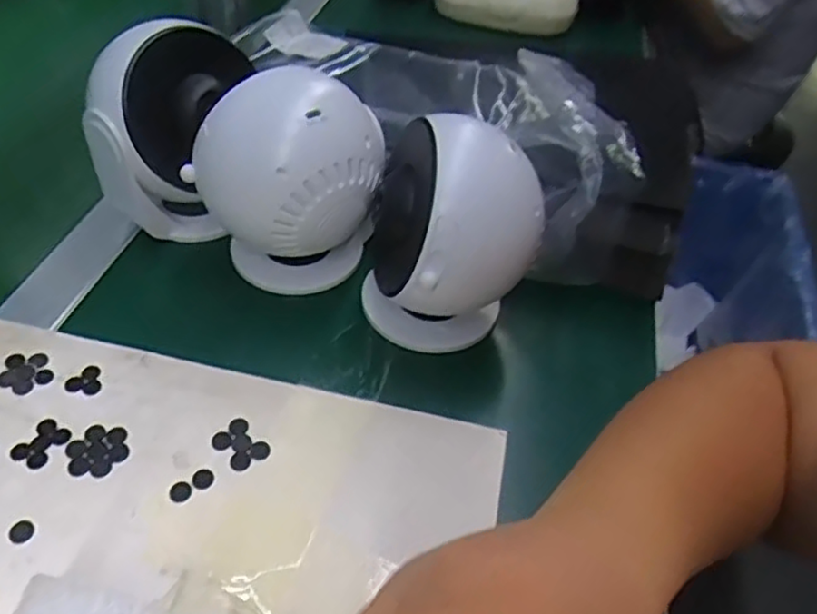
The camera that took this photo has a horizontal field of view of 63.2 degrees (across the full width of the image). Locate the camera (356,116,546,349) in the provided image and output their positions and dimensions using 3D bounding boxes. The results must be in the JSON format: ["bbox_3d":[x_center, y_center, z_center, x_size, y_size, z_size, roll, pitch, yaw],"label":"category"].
[{"bbox_3d":[0.020,-0.036,0.373,0.085,0.121,0.094,-23,51,-25],"label":"camera"}]

